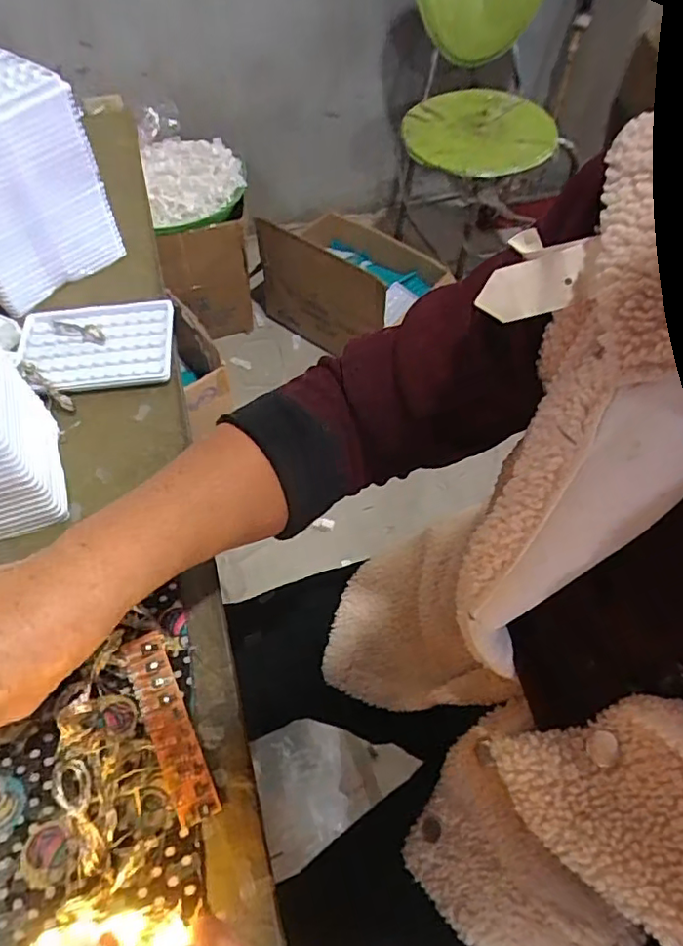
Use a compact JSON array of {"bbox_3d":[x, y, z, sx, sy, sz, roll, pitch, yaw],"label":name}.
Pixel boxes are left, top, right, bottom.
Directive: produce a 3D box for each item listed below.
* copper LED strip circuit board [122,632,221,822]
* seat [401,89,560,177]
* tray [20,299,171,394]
[{"bbox_3d":[-0.096,0.139,0.321,0.023,0.016,0.101,-21,71,-18],"label":"copper LED strip circuit board"},{"bbox_3d":[0.319,-0.785,1.311,0.311,0.051,0.392,28,60,17],"label":"seat"},{"bbox_3d":[-0.214,-0.110,0.502,0.129,0.016,0.090,-7,56,-6],"label":"tray"}]

